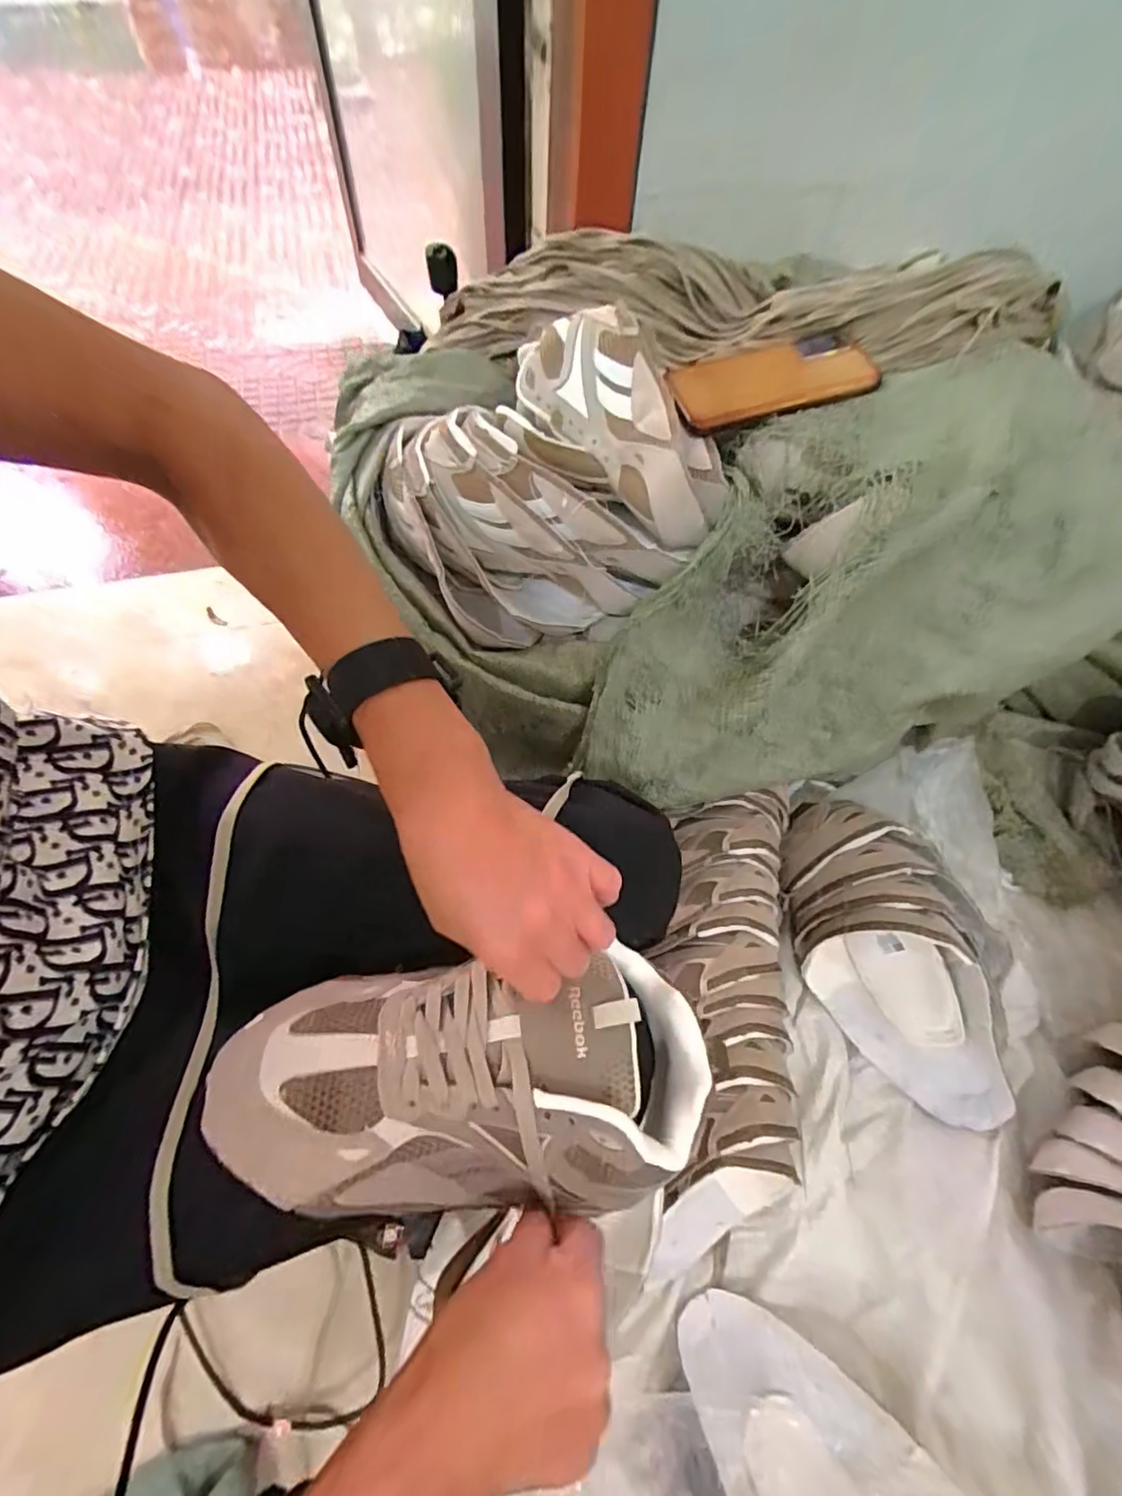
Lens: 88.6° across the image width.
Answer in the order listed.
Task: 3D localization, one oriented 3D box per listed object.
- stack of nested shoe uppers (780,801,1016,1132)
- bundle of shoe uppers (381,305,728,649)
[{"bbox_3d":[0.352,0.220,0.620,0.149,0.144,0.333,-7,60,-7],"label":"stack of nested shoe uppers"},{"bbox_3d":[-0.025,-0.226,0.523,0.234,0.181,0.253,-22,63,-15],"label":"bundle of shoe uppers"}]

